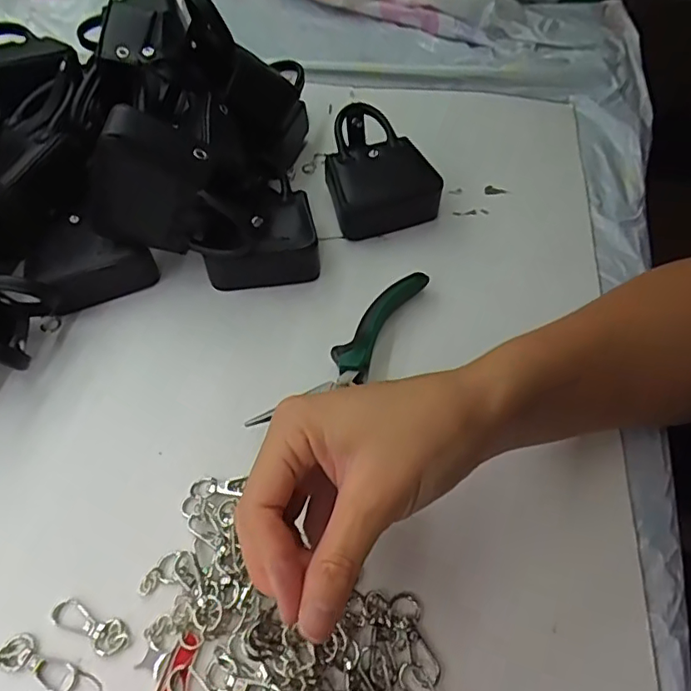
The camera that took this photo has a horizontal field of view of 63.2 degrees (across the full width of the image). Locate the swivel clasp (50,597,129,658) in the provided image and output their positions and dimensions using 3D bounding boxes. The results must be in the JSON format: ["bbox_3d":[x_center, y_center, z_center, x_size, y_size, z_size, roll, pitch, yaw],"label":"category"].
[{"bbox_3d":[-0.122,0.134,0.269,0.041,0.004,0.015,23,58,15],"label":"swivel clasp"}]

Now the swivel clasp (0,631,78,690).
[{"bbox_3d":[-0.142,0.147,0.260,0.040,0.004,0.016,17,57,11],"label":"swivel clasp"}]

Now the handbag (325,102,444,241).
[{"bbox_3d":[0.023,-0.134,0.426,0.077,0.041,0.095,-13,57,-9],"label":"handbag"}]

